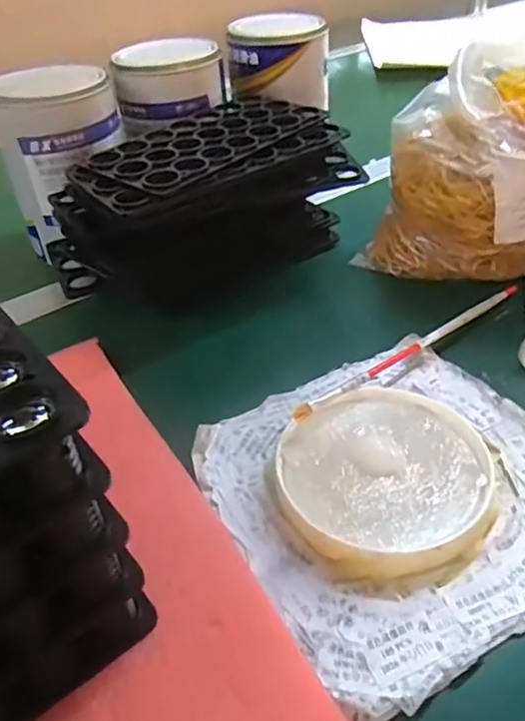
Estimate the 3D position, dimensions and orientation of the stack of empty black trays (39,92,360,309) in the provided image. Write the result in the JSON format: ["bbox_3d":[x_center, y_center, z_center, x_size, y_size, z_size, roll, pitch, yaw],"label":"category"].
[{"bbox_3d":[-0.047,-0.133,0.493,0.238,0.092,0.154,-30,46,-28],"label":"stack of empty black trays"}]

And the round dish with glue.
[{"bbox_3d":[0.071,0.067,0.341,0.118,0.018,0.115,-3,39,2],"label":"round dish with glue"}]

